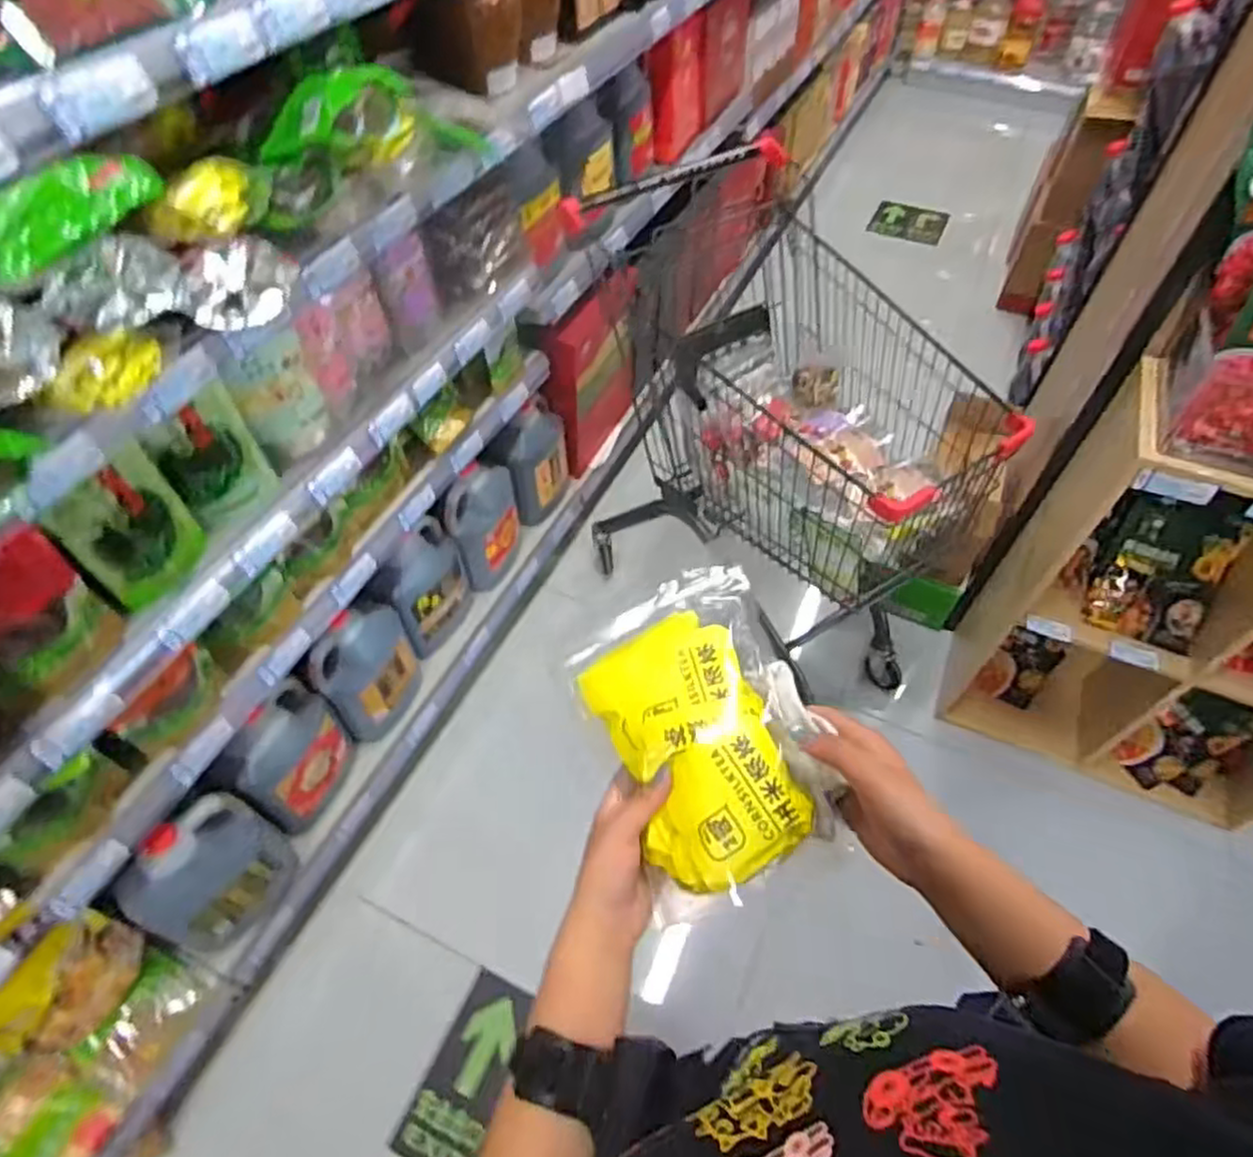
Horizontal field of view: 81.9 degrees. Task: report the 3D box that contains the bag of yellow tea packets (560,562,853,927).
[{"bbox_3d":[0.057,0.110,0.520,0.147,0.055,0.205,-28,63,0],"label":"bag of yellow tea packets"}]

